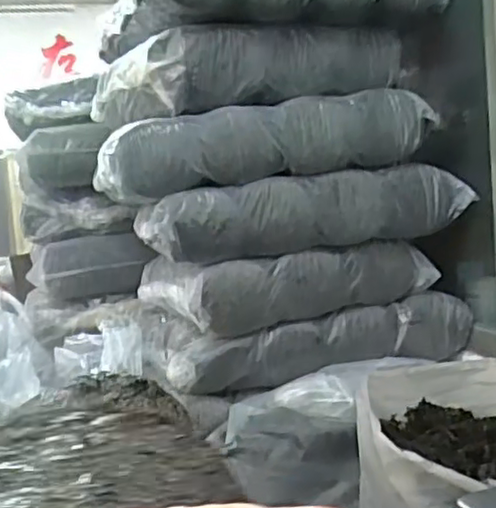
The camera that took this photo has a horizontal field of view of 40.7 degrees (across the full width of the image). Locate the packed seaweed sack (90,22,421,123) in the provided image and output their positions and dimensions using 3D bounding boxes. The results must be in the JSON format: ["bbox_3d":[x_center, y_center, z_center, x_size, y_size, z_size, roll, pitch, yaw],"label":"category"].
[{"bbox_3d":[0.001,-0.489,1.815,0.833,0.187,0.350,-5,6,-6],"label":"packed seaweed sack"}]

